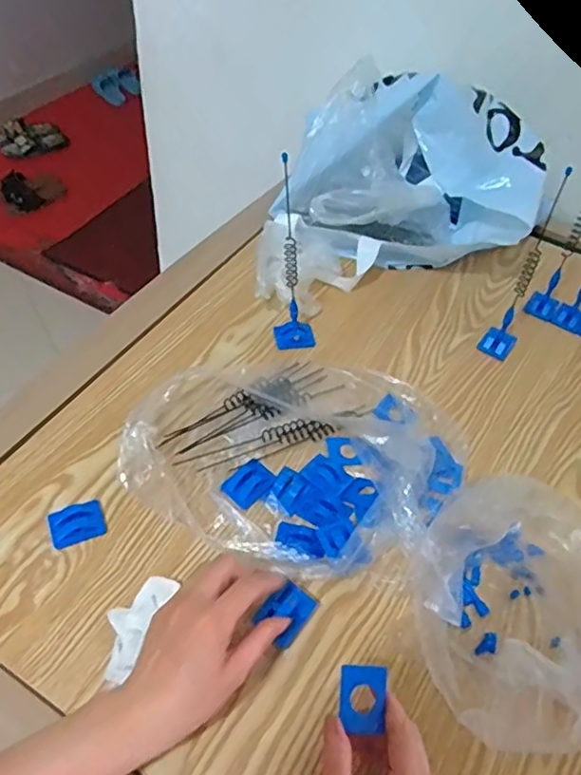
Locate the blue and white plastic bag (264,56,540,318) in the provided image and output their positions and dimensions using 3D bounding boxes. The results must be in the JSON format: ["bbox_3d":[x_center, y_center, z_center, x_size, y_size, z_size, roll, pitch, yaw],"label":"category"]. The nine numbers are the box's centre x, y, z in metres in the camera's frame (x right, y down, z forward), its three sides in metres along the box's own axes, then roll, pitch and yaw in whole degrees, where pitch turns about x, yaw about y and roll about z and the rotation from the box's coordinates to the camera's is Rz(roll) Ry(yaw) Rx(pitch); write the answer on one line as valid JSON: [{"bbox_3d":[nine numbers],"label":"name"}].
[{"bbox_3d":[0.130,-0.252,0.751,0.360,0.178,0.213,-12,53,-14],"label":"blue and white plastic bag"}]

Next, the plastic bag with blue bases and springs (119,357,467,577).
[{"bbox_3d":[0.013,0.046,0.579,0.276,0.056,0.256,26,53,15],"label":"plastic bag with blue bases and springs"}]

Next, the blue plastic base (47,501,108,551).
[{"bbox_3d":[-0.185,0.118,0.526,0.045,0.012,0.034,-18,55,-19],"label":"blue plastic base"}]

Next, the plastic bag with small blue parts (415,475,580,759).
[{"bbox_3d":[0.189,0.162,0.473,0.201,0.090,0.167,-33,61,-28],"label":"plastic bag with small blue parts"}]

